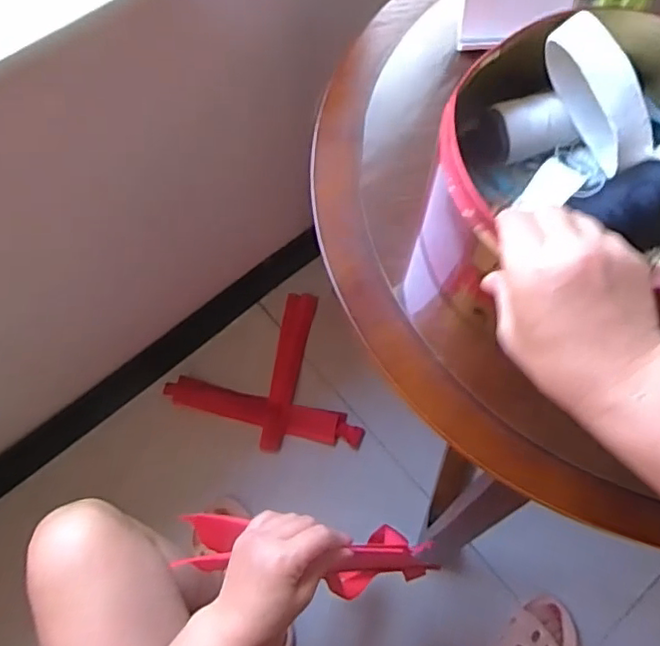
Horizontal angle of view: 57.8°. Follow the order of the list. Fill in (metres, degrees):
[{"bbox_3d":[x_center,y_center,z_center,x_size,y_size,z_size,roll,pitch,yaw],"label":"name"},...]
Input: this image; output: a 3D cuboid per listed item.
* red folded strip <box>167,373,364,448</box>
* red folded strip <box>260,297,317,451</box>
[{"bbox_3d":[-0.110,0.150,1.004,0.332,0.025,0.053,13,69,5],"label":"red folded strip"},{"bbox_3d":[-0.075,0.080,1.032,0.052,0.015,0.278,11,68,4],"label":"red folded strip"}]

